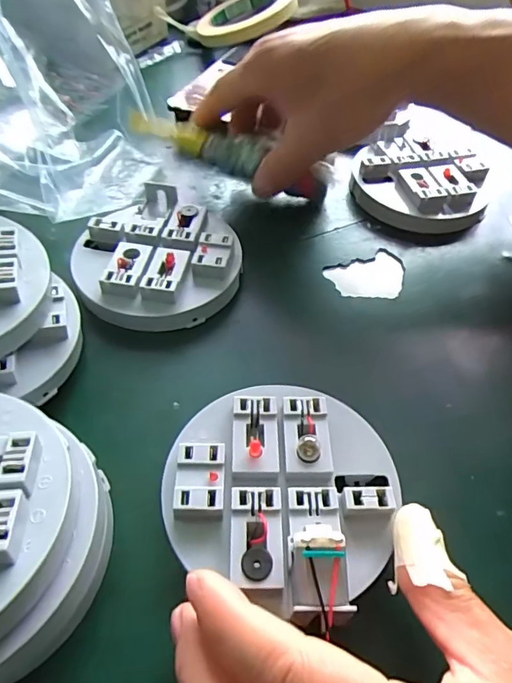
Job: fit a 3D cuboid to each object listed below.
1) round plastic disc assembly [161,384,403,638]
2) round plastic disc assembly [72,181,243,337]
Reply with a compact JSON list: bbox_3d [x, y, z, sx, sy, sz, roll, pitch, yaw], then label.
[{"bbox_3d":[0.012,0.057,0.207,0.096,0.022,0.094,3,52,-3],"label":"round plastic disc assembly"},{"bbox_3d":[-0.063,-0.056,0.304,0.099,0.023,0.108,3,52,-3],"label":"round plastic disc assembly"}]

